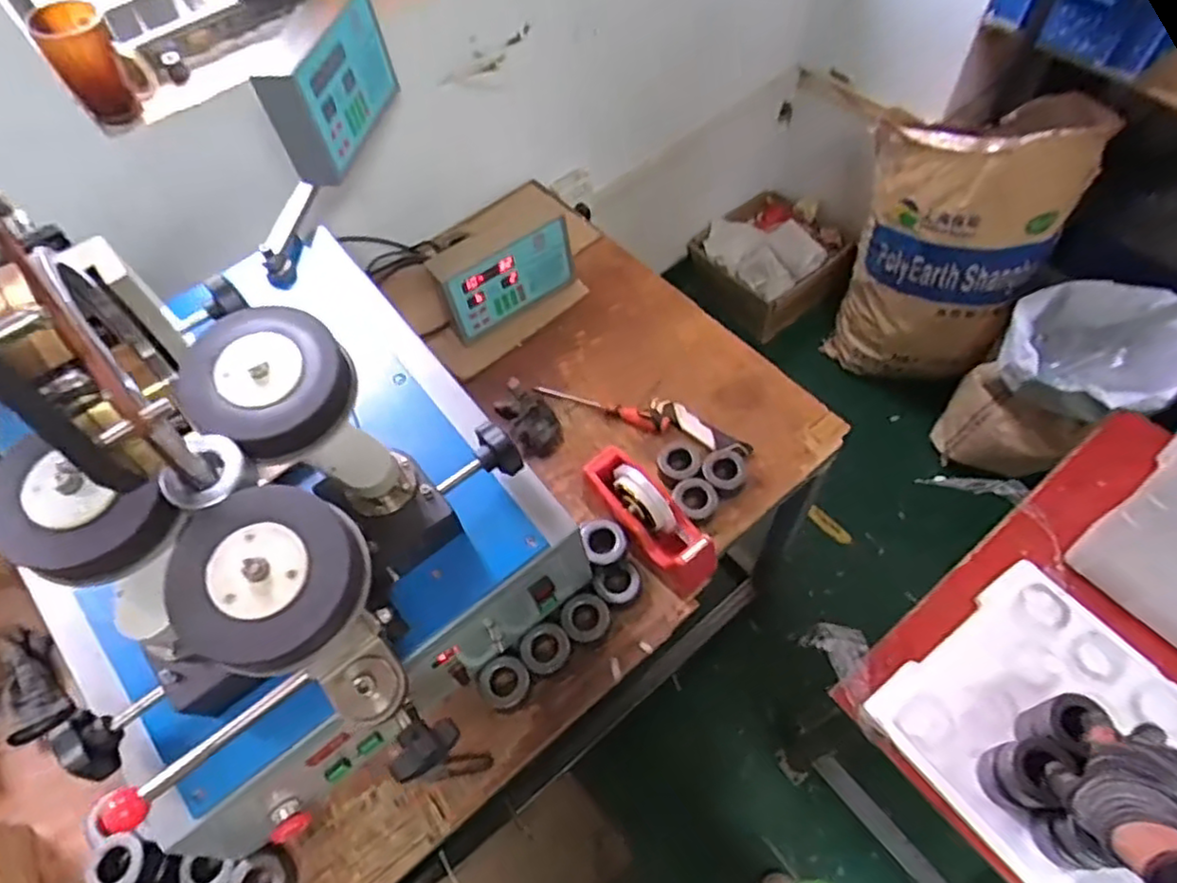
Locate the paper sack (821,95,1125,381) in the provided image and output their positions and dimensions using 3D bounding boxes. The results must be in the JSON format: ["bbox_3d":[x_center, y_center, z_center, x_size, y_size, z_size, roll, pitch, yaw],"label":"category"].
[{"bbox_3d":[0.785,-0.447,1.530,0.404,0.719,0.226,32,67,20],"label":"paper sack"}]

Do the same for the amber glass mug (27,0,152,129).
[{"bbox_3d":[-0.596,-0.459,0.842,0.087,0.119,0.080,-33,63,-14],"label":"amber glass mug"}]

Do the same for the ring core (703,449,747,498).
[{"bbox_3d":[0.191,0.044,0.963,0.059,0.034,0.056,-2,60,3],"label":"ring core"}]

